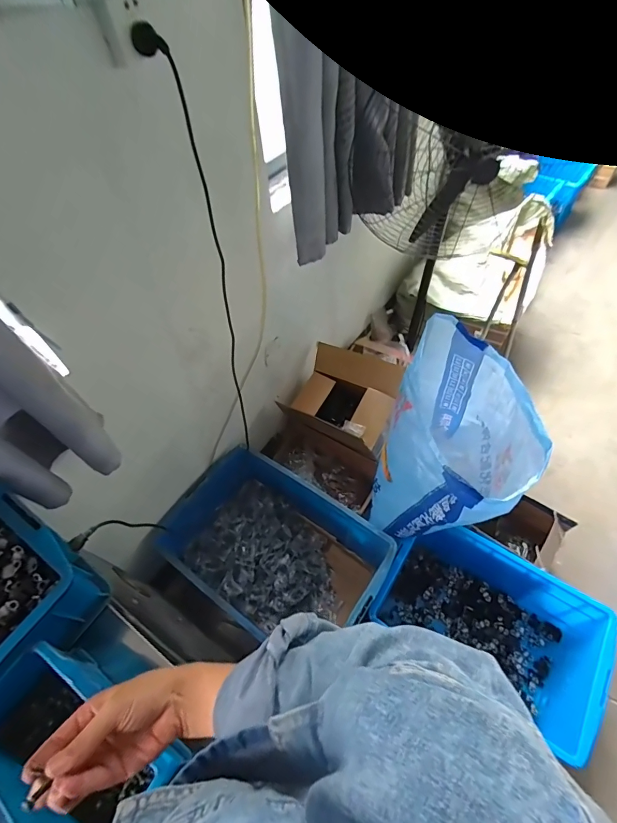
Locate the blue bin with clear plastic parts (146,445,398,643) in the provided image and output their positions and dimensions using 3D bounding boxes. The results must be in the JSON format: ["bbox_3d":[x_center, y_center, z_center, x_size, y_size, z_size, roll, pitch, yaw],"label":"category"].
[{"bbox_3d":[-0.086,0.470,1.289,0.636,0.368,0.446,26,60,22],"label":"blue bin with clear plastic parts"}]

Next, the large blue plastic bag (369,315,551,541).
[{"bbox_3d":[0.376,0.079,1.074,0.331,0.522,0.476,8,55,11],"label":"large blue plastic bag"}]

